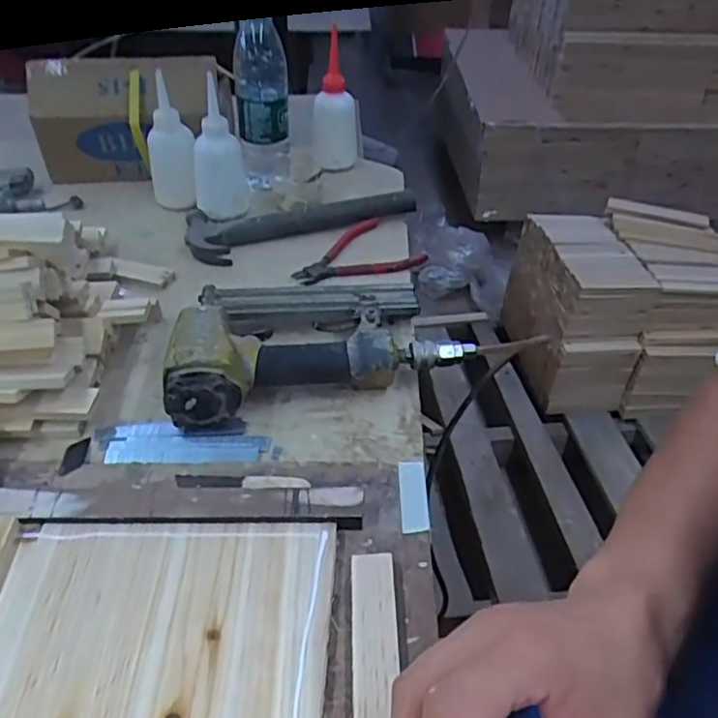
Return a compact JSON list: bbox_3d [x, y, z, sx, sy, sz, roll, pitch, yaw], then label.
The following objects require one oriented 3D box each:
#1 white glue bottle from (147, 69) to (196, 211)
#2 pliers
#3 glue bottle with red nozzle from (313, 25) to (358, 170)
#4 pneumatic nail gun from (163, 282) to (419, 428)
[{"bbox_3d":[-0.221,-0.247,0.764,0.054,0.129,0.046,-11,43,-14],"label":"white glue bottle"},{"bbox_3d":[-0.005,-0.109,0.715,0.131,0.025,0.096,-22,46,-25],"label":"pliers"},{"bbox_3d":[-0.030,-0.335,0.849,0.058,0.156,0.055,-1,41,-3],"label":"glue bottle with red nozzle"},{"bbox_3d":[-0.052,-0.020,0.589,0.211,0.060,0.171,-1,41,-3],"label":"pneumatic nail gun"}]

